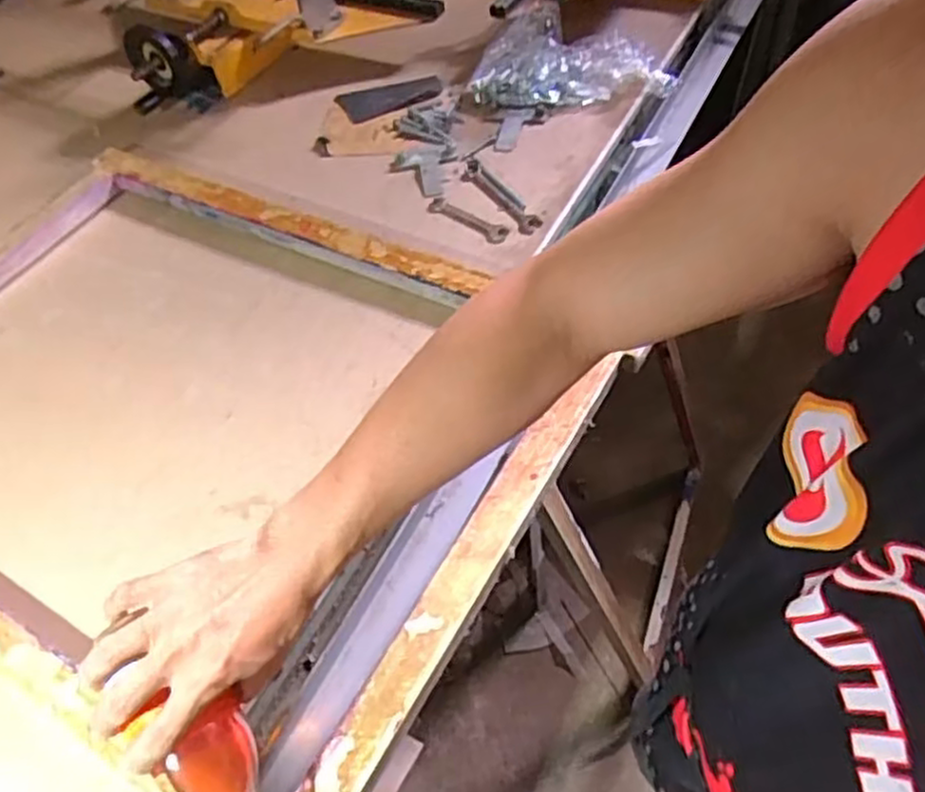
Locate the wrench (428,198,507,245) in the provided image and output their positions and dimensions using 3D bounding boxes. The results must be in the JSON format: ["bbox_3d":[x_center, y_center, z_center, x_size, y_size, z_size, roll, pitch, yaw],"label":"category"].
[{"bbox_3d":[0.006,-0.204,0.845,0.113,0.007,0.025,33,64,24],"label":"wrench"}]

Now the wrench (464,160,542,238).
[{"bbox_3d":[0.043,-0.238,0.865,0.031,0.005,0.150,-31,58,-16],"label":"wrench"}]

